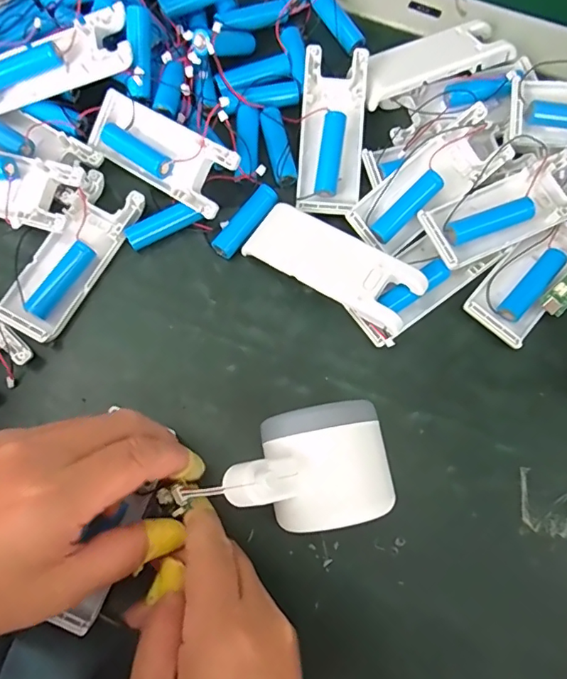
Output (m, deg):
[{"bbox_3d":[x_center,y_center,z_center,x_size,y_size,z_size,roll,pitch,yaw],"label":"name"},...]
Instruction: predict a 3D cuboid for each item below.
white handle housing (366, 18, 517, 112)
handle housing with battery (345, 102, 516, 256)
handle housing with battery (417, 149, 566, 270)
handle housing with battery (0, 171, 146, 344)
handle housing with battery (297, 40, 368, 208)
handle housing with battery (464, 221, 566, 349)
[{"bbox_3d":[0.095,-0.182,0.330,0.098,0.017,0.038,-21,65,-3],"label":"white handle housing"},{"bbox_3d":[0.088,-0.094,0.302,0.105,0.023,0.037,-38,79,-9],"label":"handle housing with battery"},{"bbox_3d":[0.133,-0.077,0.303,0.101,0.021,0.042,-24,78,-6],"label":"handle housing with battery"},{"bbox_3d":[-0.127,-0.050,0.301,0.041,0.015,0.103,26,78,6],"label":"handle housing with battery"},{"bbox_3d":[0.030,-0.130,0.312,0.040,0.020,0.098,2,76,0],"label":"handle housing with battery"},{"bbox_3d":[0.149,-0.039,0.301,0.038,0.014,0.086,40,79,9],"label":"handle housing with battery"}]

